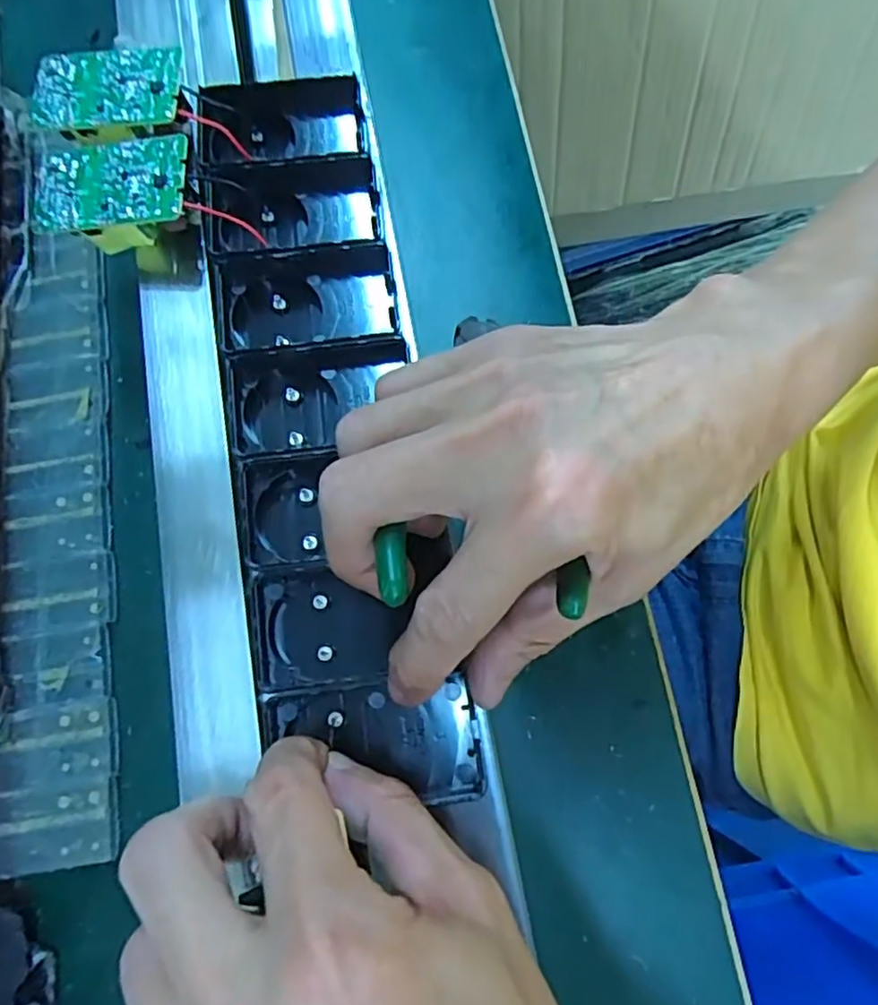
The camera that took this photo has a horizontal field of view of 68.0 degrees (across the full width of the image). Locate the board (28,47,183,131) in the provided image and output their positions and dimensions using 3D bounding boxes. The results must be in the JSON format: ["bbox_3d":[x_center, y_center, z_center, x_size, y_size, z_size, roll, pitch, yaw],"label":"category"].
[{"bbox_3d":[-0.137,-0.172,0.268,0.063,0.010,0.036,2,77,3],"label":"board"}]

